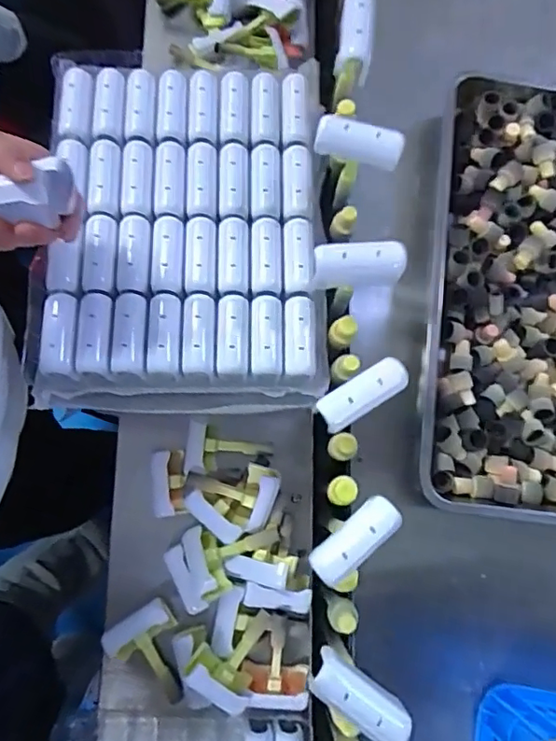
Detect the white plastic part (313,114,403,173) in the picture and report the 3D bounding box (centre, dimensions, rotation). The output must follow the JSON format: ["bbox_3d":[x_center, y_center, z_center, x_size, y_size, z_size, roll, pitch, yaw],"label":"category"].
[{"bbox_3d":[0.073,-0.204,0.494,0.077,0.029,0.028,22,78,4],"label":"white plastic part"}]

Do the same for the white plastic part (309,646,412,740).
[{"bbox_3d":[0.062,0.243,0.404,0.078,0.014,0.033,35,79,6],"label":"white plastic part"}]

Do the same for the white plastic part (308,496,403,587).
[{"bbox_3d":[0.060,0.130,0.422,0.077,0.012,0.030,-39,81,-9],"label":"white plastic part"}]

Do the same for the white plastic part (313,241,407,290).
[{"bbox_3d":[0.071,-0.090,0.479,0.075,0.042,0.030,-4,77,-2],"label":"white plastic part"}]

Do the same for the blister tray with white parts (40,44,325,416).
[{"bbox_3d":[-0.091,-0.138,0.541,0.261,0.030,0.350,-1,77,-1],"label":"blister tray with white parts"}]

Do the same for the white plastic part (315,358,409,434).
[{"bbox_3d":[0.069,0.018,0.441,0.076,0.014,0.029,-32,80,-8],"label":"white plastic part"}]

